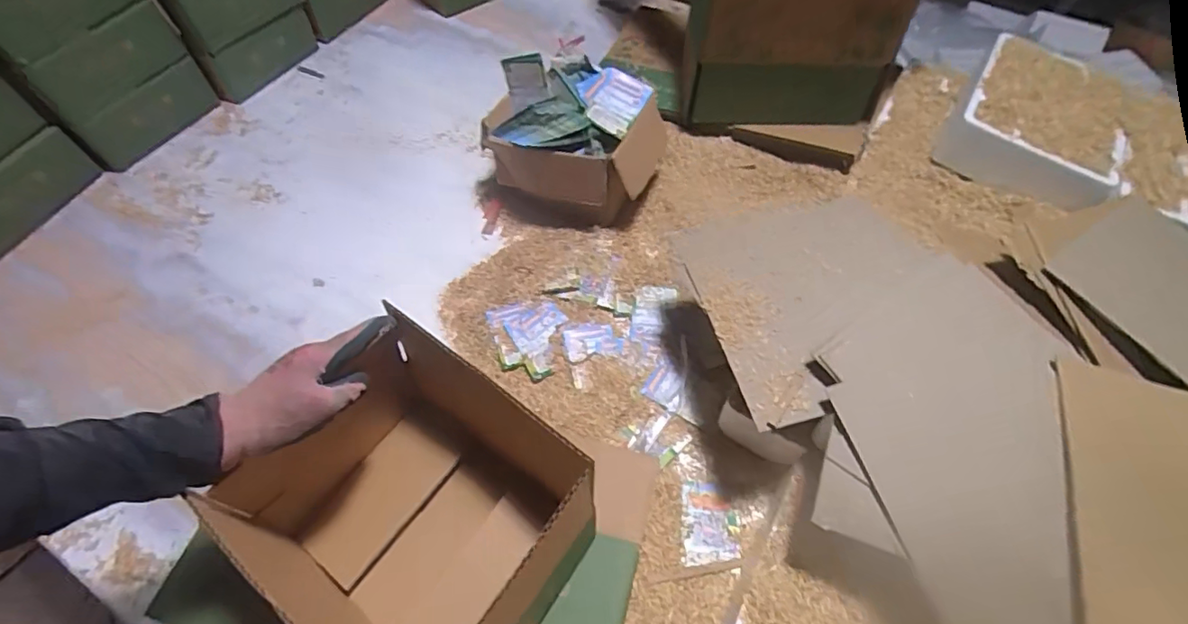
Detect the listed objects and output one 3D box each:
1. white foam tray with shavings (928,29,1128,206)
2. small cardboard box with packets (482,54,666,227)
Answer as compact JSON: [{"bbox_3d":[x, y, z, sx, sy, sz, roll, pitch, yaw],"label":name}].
[{"bbox_3d":[0.588,-0.259,0.733,0.194,0.069,0.245,25,60,15],"label":"white foam tray with shavings"},{"bbox_3d":[-0.030,-0.235,0.753,0.197,0.156,0.195,21,59,13],"label":"small cardboard box with packets"}]

